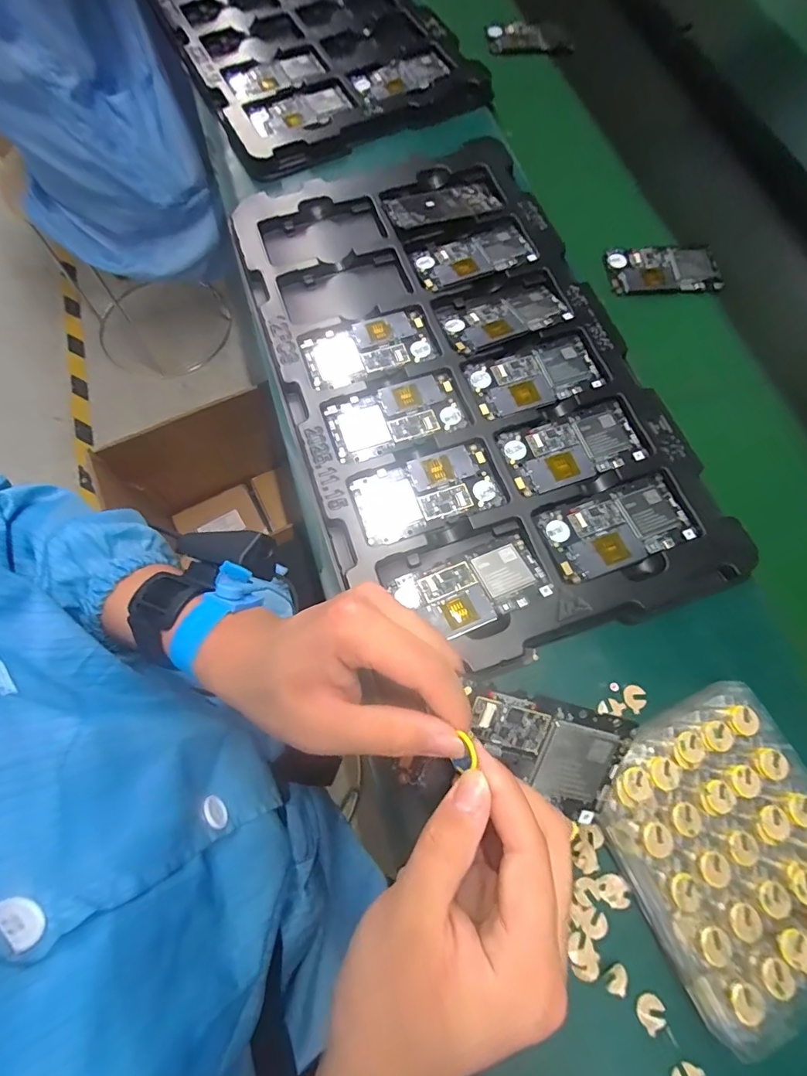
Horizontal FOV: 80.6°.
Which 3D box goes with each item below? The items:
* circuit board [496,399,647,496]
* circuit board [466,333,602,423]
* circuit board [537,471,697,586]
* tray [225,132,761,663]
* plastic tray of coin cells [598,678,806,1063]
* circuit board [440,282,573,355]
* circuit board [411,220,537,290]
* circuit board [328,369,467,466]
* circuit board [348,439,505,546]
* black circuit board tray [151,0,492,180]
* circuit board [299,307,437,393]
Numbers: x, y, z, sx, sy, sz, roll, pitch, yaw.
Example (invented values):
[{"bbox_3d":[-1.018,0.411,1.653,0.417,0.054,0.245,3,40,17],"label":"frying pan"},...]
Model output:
[{"bbox_3d":[0.156,-0.082,0.441,0.123,0.008,0.065,-17,73,-8],"label":"circuit board"},{"bbox_3d":[0.129,-0.158,0.464,0.123,0.004,0.064,-18,73,-8],"label":"circuit board"},{"bbox_3d":[0.184,-0.010,0.408,0.125,0.005,0.067,-19,73,-8],"label":"circuit board"},{"bbox_3d":[0.052,-0.168,0.461,0.323,0.017,0.540,-18,71,-9],"label":"tray"},{"bbox_3d":[0.228,0.209,0.329,0.151,0.047,0.175,-24,74,-10],"label":"plastic tray of coin cells"},{"bbox_3d":[0.106,-0.223,0.484,0.125,0.007,0.052,-17,73,-8],"label":"circuit board"},{"bbox_3d":[0.077,-0.303,0.509,0.127,0.005,0.058,-20,73,-8],"label":"circuit board"},{"bbox_3d":[-0.007,-0.115,0.450,0.125,0.004,0.066,-19,73,-8],"label":"circuit board"},{"bbox_3d":[0.021,-0.041,0.423,0.126,0.006,0.067,-19,73,-8],"label":"circuit board"},{"bbox_3d":[-0.163,-0.747,0.676,0.324,0.056,0.597,-23,72,-10],"label":"black circuit board tray"},{"bbox_3d":[-0.035,-0.191,0.477,0.129,0.007,0.067,-19,73,-6],"label":"circuit board"}]

